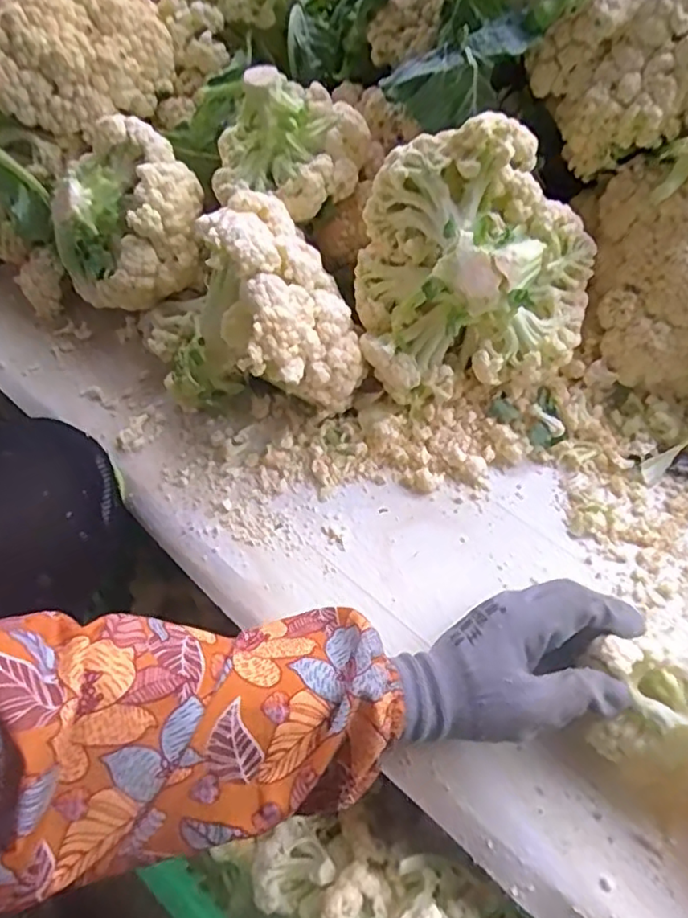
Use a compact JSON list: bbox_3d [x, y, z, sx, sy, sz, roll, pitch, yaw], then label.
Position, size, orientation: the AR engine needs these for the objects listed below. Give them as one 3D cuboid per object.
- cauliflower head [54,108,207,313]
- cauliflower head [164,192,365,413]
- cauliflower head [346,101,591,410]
[{"bbox_3d":[-0.200,-0.223,0.575,0.140,0.120,0.125,-23,57,-13],"label":"cauliflower head"},{"bbox_3d":[-0.070,-0.103,0.503,0.136,0.163,0.156,-37,61,-21],"label":"cauliflower head"},{"bbox_3d":[0.106,-0.149,0.482,0.187,0.199,0.110,-8,14,-4],"label":"cauliflower head"}]

